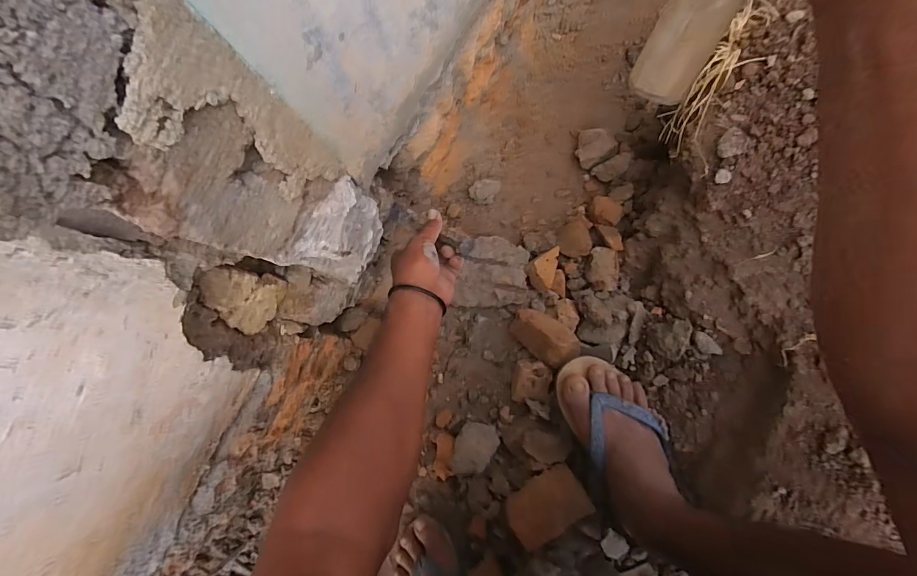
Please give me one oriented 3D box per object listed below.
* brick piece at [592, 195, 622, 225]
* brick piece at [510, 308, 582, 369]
[{"bbox_3d":[0.234,-0.124,0.665,0.044,0.027,0.042,-1,84,5],"label":"brick piece"},{"bbox_3d":[0.135,0.074,0.646,0.055,0.052,0.116,-16,37,-29],"label":"brick piece"}]

